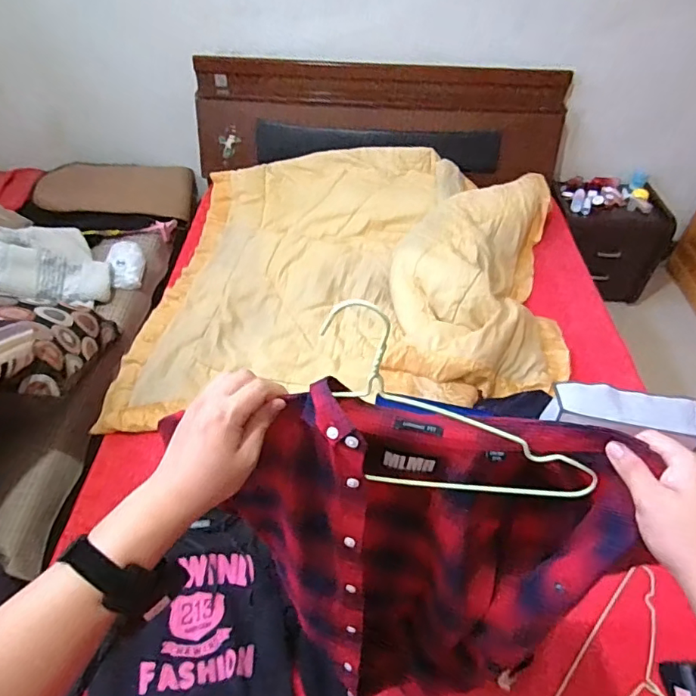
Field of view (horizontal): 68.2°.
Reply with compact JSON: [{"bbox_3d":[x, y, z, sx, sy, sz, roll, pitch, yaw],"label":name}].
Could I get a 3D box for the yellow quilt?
[{"bbox_3d":[0.038,-0.297,1.743,1.409,0.184,1.341,-2,46,-3],"label":"yellow quilt"}]

